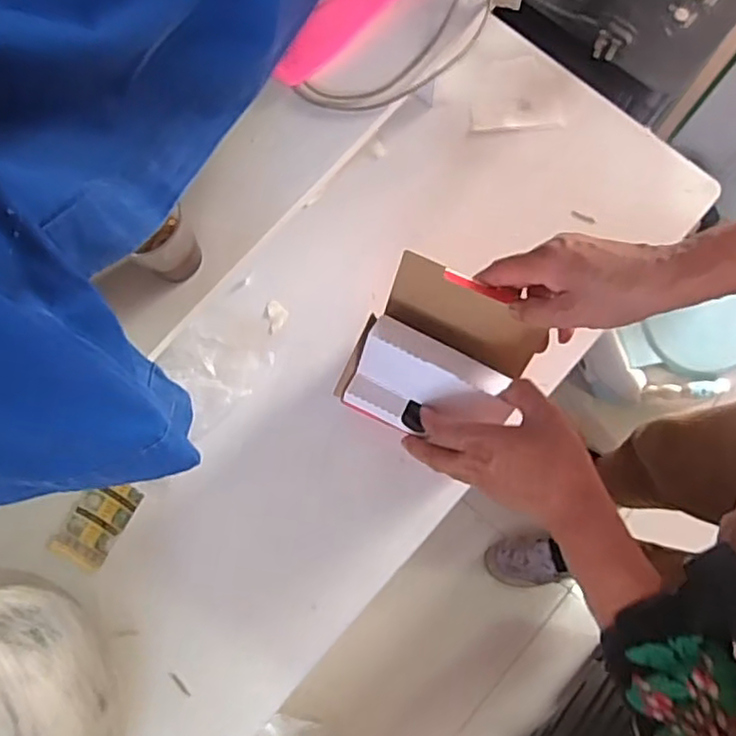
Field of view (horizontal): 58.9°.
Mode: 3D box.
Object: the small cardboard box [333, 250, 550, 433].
[{"bbox_3d":[0.060,-0.008,0.538,0.132,0.053,0.130,27,81,6],"label":"small cardboard box"}]

